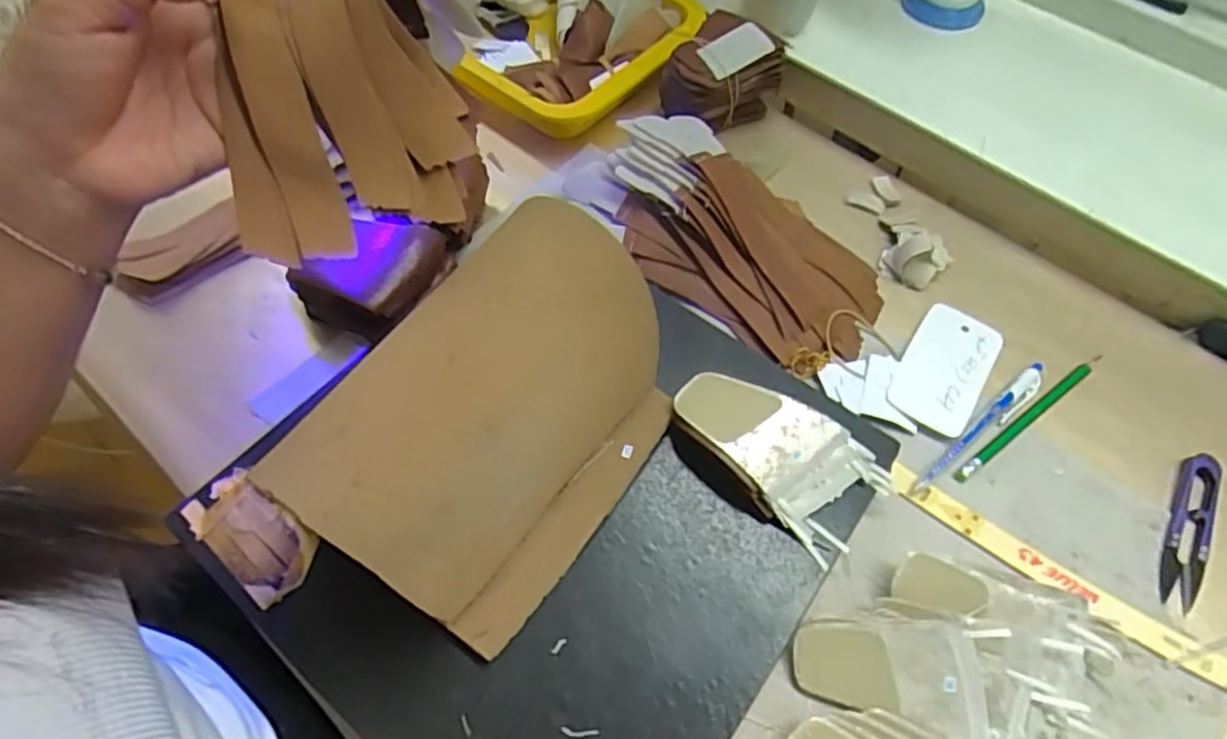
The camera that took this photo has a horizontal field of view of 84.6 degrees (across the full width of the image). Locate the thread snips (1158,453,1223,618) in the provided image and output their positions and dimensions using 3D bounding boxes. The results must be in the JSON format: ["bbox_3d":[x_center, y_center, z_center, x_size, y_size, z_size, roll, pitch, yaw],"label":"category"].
[{"bbox_3d":[0.340,0.093,0.396,0.022,0.008,0.099,27,64,14],"label":"thread snips"}]

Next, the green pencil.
[{"bbox_3d":[0.269,0.028,0.433,0.143,0.004,0.008,-33,66,-17],"label":"green pencil"}]

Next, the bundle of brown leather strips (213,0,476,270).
[{"bbox_3d":[-0.116,-0.109,0.290,0.100,0.109,0.040,-6,19,5],"label":"bundle of brown leather strips"}]

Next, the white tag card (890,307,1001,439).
[{"bbox_3d":[0.223,-0.002,0.451,0.054,0.006,0.099,30,65,16],"label":"white tag card"}]

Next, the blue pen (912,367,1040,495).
[{"bbox_3d":[0.234,0.036,0.426,0.132,0.010,0.015,-35,66,-18],"label":"blue pen"}]

